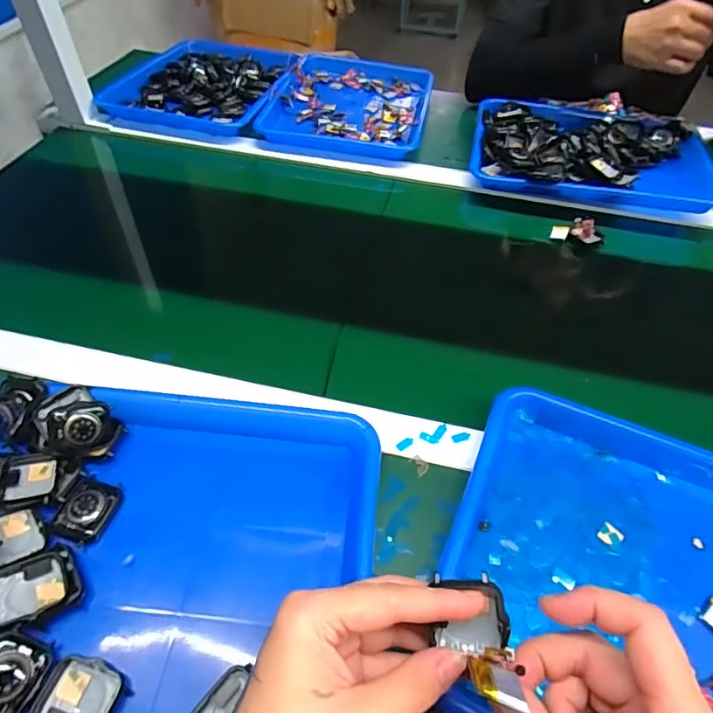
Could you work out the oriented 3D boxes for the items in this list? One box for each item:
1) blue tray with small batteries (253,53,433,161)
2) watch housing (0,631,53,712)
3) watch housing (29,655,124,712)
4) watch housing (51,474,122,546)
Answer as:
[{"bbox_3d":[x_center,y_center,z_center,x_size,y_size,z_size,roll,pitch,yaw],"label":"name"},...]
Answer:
[{"bbox_3d":[-0.002,-0.435,0.822,0.243,0.032,0.310,10,52,6],"label":"blue tray with small batteries"},{"bbox_3d":[-0.202,0.184,0.281,0.035,0.011,0.040,41,47,-22],"label":"watch housing"},{"bbox_3d":[-0.162,0.201,0.286,0.044,0.011,0.038,14,52,8],"label":"watch housing"},{"bbox_3d":[-0.199,0.113,0.361,0.034,0.014,0.044,12,52,7],"label":"watch housing"}]

